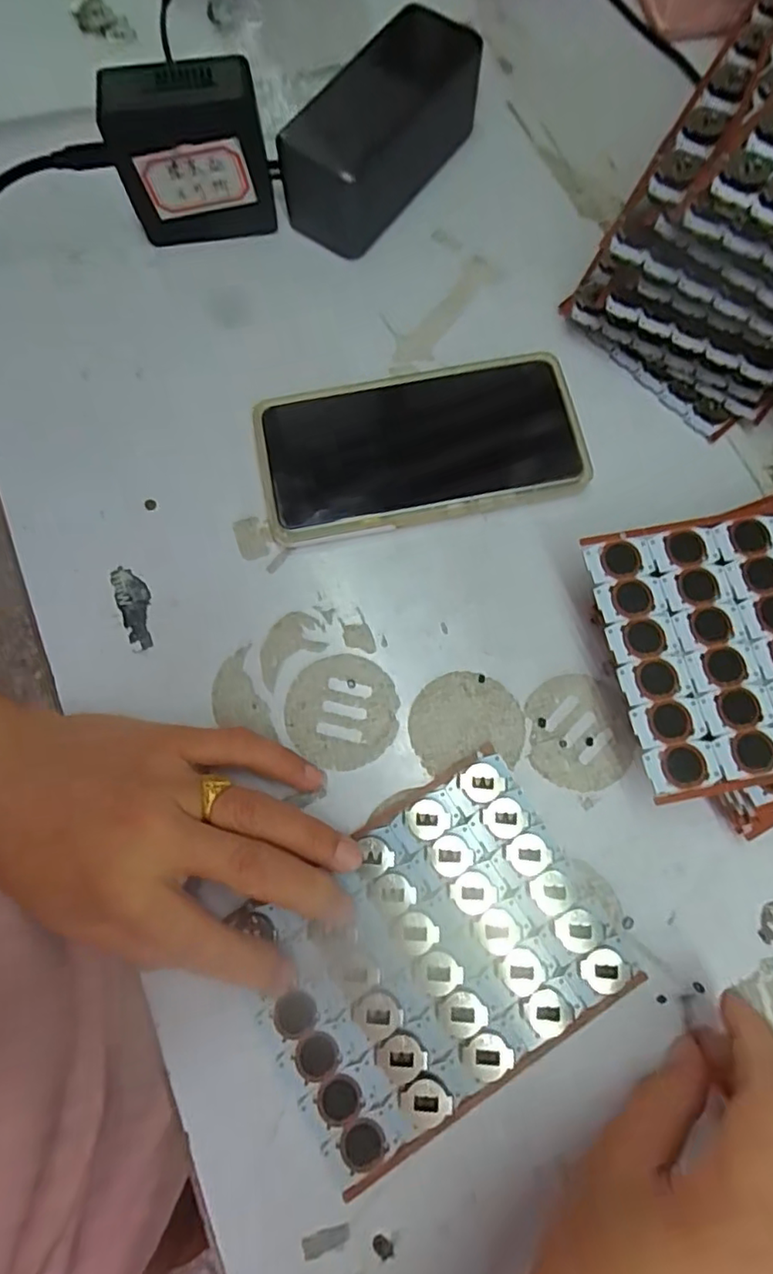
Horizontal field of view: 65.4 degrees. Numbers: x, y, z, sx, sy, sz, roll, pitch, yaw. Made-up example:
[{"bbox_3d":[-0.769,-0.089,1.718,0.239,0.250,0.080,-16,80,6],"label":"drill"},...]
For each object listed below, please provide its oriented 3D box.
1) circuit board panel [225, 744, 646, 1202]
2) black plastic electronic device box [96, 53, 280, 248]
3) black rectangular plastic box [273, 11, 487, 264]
[{"bbox_3d":[0.018,0.136,0.258,0.142,0.004,0.112,-32,77,-7],"label":"circuit board panel"},{"bbox_3d":[-0.105,-0.264,0.329,0.078,0.074,0.040,-10,75,-2],"label":"black plastic electronic device box"},{"bbox_3d":[-0.001,-0.297,0.350,0.058,0.054,0.145,34,78,9],"label":"black rectangular plastic box"}]

